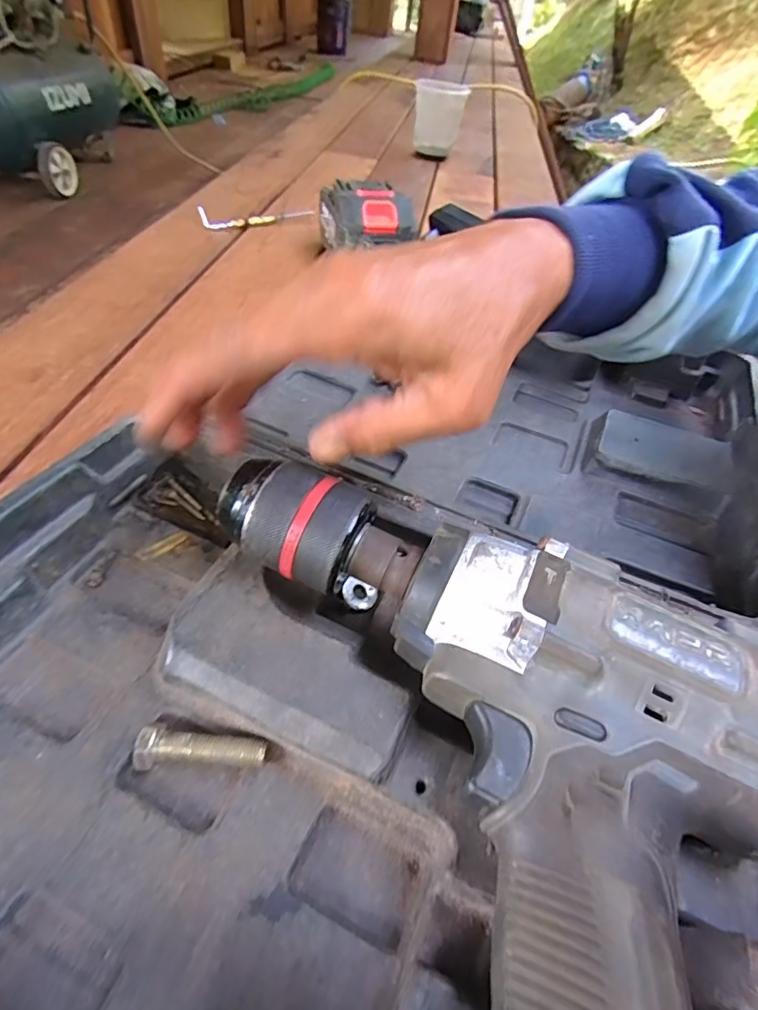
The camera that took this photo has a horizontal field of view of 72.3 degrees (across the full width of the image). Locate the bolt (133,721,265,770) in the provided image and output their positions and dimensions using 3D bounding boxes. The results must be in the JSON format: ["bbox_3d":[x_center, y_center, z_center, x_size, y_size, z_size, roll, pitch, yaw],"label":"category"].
[{"bbox_3d":[-0.063,0.087,0.186,0.045,0.009,0.014,2,46,-6],"label":"bolt"}]

